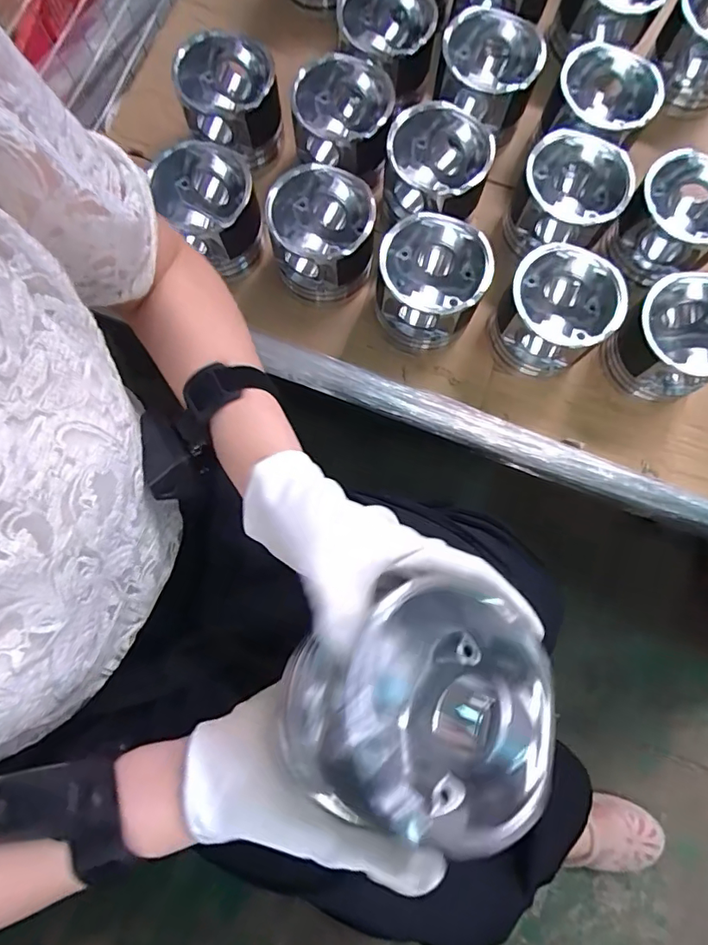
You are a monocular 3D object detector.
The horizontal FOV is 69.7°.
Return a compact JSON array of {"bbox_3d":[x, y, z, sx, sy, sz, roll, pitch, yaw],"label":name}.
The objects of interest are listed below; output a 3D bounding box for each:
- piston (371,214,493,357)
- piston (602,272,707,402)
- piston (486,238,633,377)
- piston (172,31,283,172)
[{"bbox_3d":[0.082,-0.203,0.548,0.103,0.113,0.108,0,78,0],"label":"piston"},{"bbox_3d":[0.342,-0.139,0.546,0.110,0.105,0.110,-42,81,-8],"label":"piston"},{"bbox_3d":[0.217,-0.170,0.555,0.112,0.100,0.110,44,81,9],"label":"piston"},{"bbox_3d":[-0.146,-0.435,0.602,0.110,0.092,0.101,6,78,1],"label":"piston"}]

